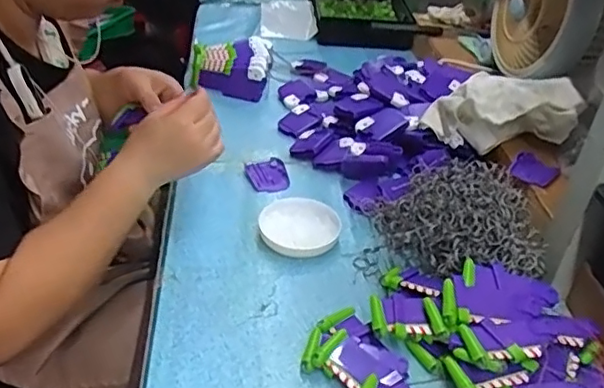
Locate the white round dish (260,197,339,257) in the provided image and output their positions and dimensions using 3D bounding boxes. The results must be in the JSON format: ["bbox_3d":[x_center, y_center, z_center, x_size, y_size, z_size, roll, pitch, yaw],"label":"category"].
[{"bbox_3d":[-0.002,0.035,0.668,0.086,0.016,0.084,4,35,-3],"label":"white round dish"}]

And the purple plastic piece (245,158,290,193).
[{"bbox_3d":[-0.044,-0.024,0.774,0.052,0.012,0.057,-11,39,-23],"label":"purple plastic piece"}]

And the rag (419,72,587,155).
[{"bbox_3d":[0.253,-0.100,0.762,0.189,0.085,0.078,-3,34,10],"label":"rag"}]

